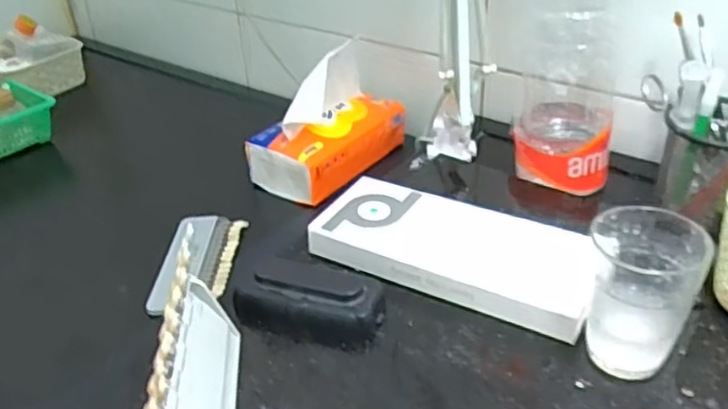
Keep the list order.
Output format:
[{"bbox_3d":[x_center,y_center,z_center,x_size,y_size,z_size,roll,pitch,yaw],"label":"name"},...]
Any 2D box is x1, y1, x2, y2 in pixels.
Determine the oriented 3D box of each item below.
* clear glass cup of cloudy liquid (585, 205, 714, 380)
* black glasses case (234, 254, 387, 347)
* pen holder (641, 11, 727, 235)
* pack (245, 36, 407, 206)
[{"bbox_3d":[0.177,0.056,0.427,0.063,0.093,0.059,-2,33,2],"label":"clear glass cup of cloudy liquid"},{"bbox_3d":[-0.042,0.069,0.485,0.105,0.028,0.055,8,35,17],"label":"black glasses case"},{"bbox_3d":[0.299,-0.067,0.545,0.113,0.143,0.076,-5,33,0],"label":"pen holder"},{"bbox_3d":[-0.041,-0.101,0.768,0.098,0.125,0.172,21,40,32],"label":"pack"}]

